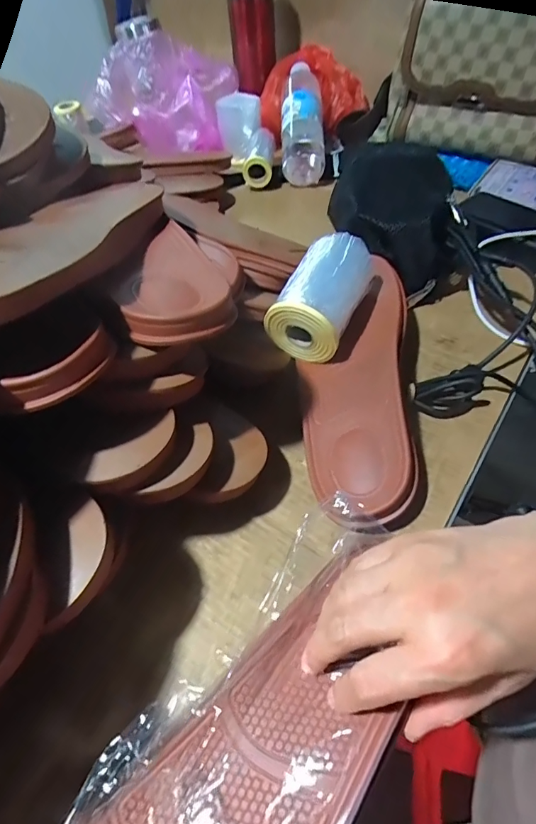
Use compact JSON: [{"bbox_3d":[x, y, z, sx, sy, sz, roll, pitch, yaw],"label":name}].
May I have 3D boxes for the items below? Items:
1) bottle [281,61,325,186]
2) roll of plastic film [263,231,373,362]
[{"bbox_3d":[0.050,-0.440,0.670,0.061,0.050,0.191,-2,78,3],"label":"bottle"},{"bbox_3d":[0.051,-0.106,0.408,0.065,0.073,0.106,21,56,21],"label":"roll of plastic film"}]

